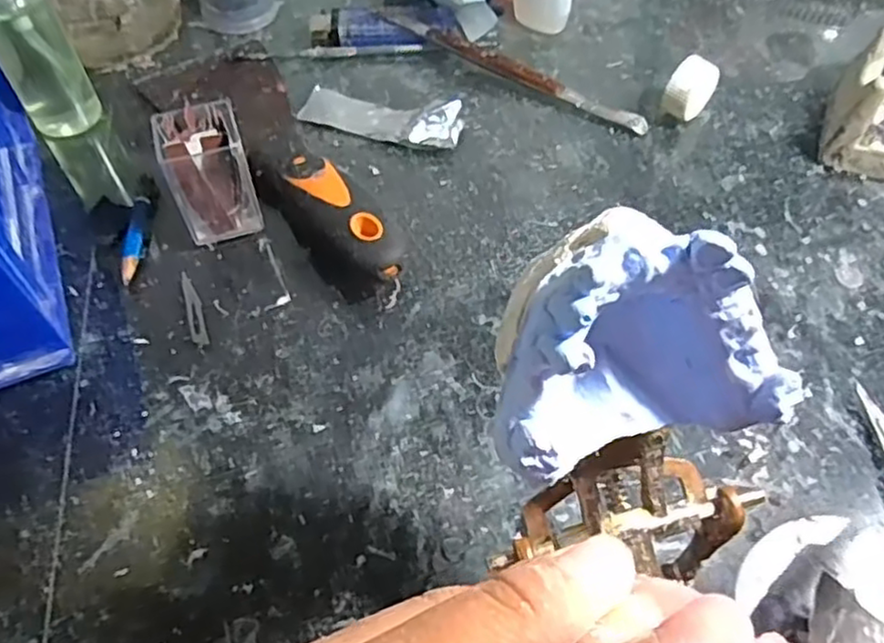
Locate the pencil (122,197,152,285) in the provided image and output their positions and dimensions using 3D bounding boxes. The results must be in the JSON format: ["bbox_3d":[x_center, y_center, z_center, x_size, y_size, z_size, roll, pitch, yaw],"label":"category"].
[{"bbox_3d":[-0.139,-0.037,0.326,0.006,0.010,0.050,-4,55,-1],"label":"pencil"}]

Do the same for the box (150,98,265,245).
[{"bbox_3d":[-0.103,-0.065,0.317,0.034,0.051,0.033,-16,57,-9],"label":"box"}]

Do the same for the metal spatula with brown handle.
[{"bbox_3d":[0.036,-0.138,0.390,0.163,0.014,0.012,27,60,19],"label":"metal spatula with brown handle"}]

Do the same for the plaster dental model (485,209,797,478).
[{"bbox_3d":[0.046,0.005,0.160,0.063,0.056,0.037,-2,40,3],"label":"plaster dental model"}]

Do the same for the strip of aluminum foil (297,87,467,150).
[{"bbox_3d":[-0.032,-0.108,0.370,0.085,0.013,0.026,16,57,12],"label":"strip of aluminum foil"}]

